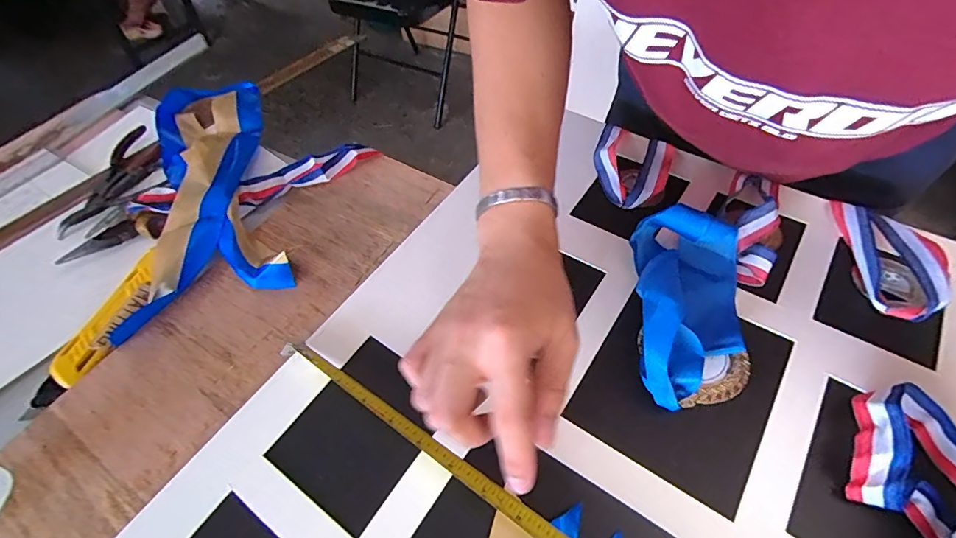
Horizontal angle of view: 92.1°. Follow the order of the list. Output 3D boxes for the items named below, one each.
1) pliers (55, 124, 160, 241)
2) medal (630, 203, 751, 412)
[{"bbox_3d":[-0.375,-0.099,0.482,0.059,0.015,0.146,-4,54,1],"label":"pliers"},{"bbox_3d":[0.153,0.026,0.330,0.077,0.048,0.138,6,55,9],"label":"medal"}]

